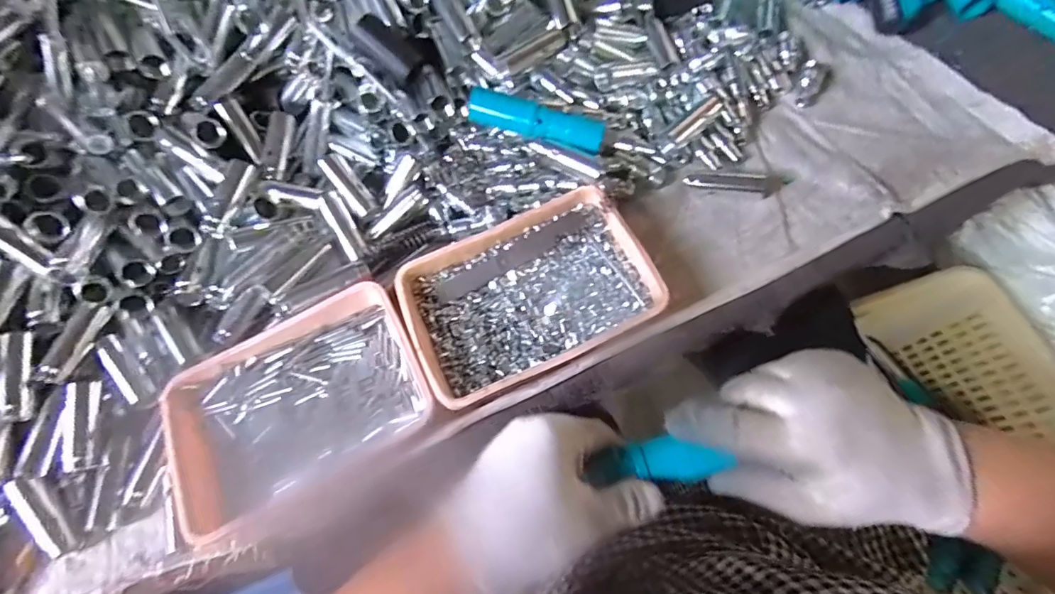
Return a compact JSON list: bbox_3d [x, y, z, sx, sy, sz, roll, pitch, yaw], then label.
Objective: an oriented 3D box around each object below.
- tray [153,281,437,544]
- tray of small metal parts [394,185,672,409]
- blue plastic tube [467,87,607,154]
[{"bbox_3d":[-0.192,0.080,0.384,0.207,0.038,0.140,-28,67,-7],"label":"tray"},{"bbox_3d":[0.000,-0.003,0.406,0.201,0.034,0.140,-25,67,-5],"label":"tray of small metal parts"},{"bbox_3d":[0.009,-0.158,0.431,0.122,0.037,0.040,9,71,7],"label":"blue plastic tube"}]

